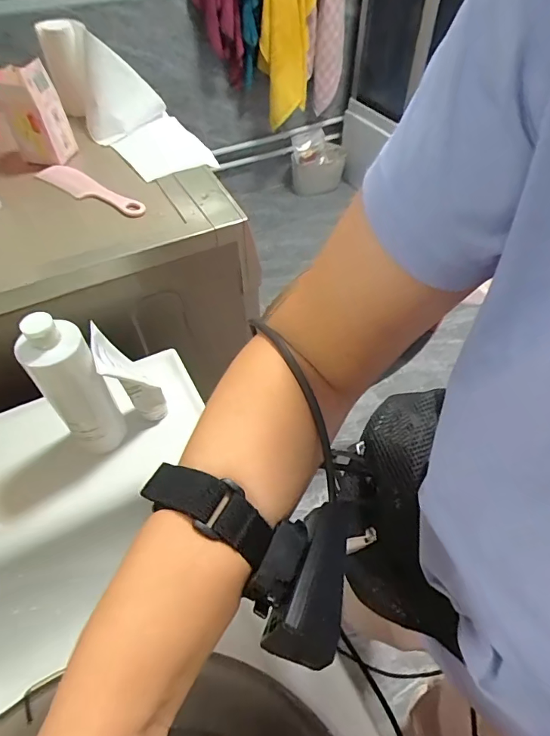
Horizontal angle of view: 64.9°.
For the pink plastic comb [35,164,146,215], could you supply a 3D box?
[{"bbox_3d":[-0.274,-0.268,0.644,0.194,0.010,0.047,29,57,21],"label":"pink plastic comb"}]

